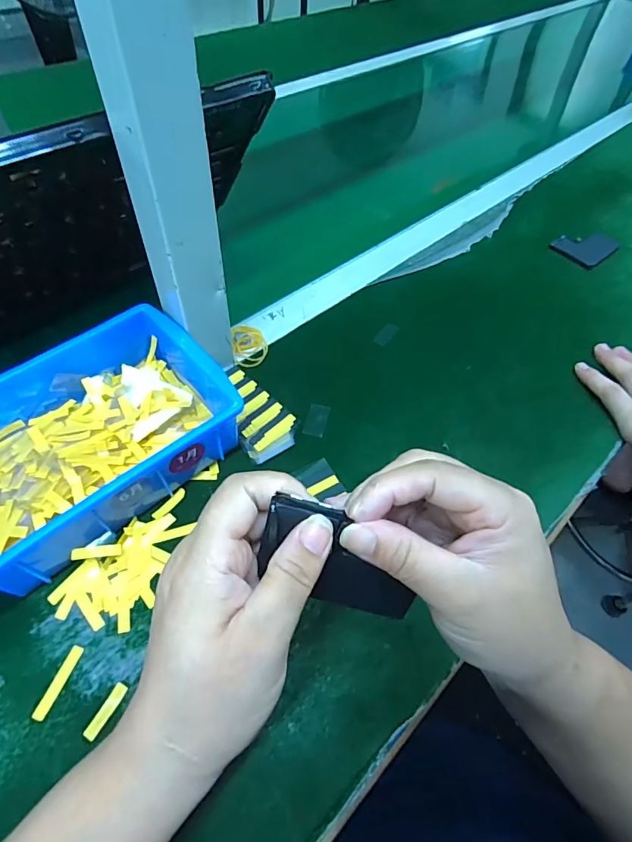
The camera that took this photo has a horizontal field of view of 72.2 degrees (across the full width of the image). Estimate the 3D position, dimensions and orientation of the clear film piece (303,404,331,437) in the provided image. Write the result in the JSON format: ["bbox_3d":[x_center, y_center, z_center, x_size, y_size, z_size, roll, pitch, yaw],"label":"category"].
[{"bbox_3d":[0.001,0.000,0.383,0.019,0.004,0.032,10,57,12],"label":"clear film piece"}]

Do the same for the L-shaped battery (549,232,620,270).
[{"bbox_3d":[0.341,-0.222,0.547,0.081,0.004,0.059,-34,62,-24],"label":"L-shaped battery"}]

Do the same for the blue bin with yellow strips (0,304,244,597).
[{"bbox_3d":[-0.168,0.014,0.321,0.195,0.070,0.131,-37,64,-25],"label":"blue bin with yellow strips"}]

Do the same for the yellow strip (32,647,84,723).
[{"bbox_3d":[-0.156,0.158,0.263,0.007,0.004,0.040,16,55,9],"label":"yellow strip"}]

